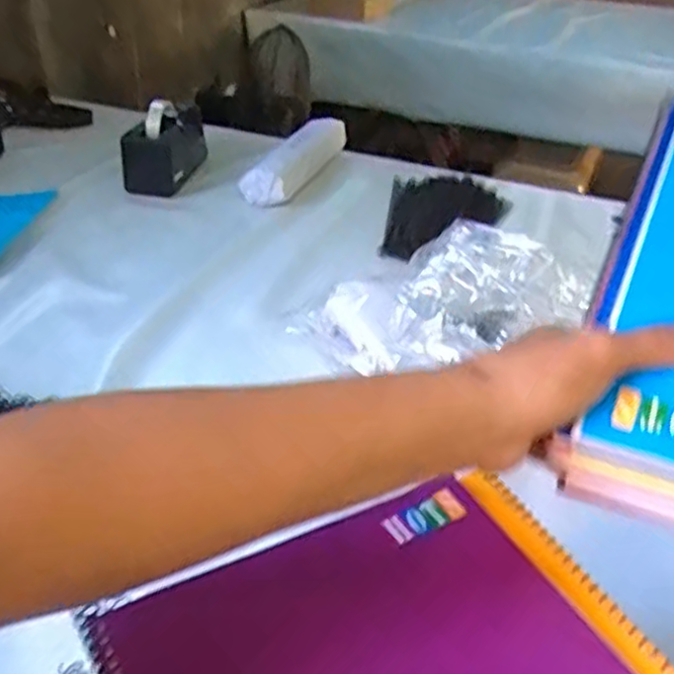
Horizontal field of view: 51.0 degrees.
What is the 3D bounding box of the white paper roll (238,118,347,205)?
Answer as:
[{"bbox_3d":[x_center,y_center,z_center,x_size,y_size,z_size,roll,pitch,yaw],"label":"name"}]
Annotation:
[{"bbox_3d":[-0.067,-0.301,1.198,0.072,0.059,0.291,15,36,16],"label":"white paper roll"}]

